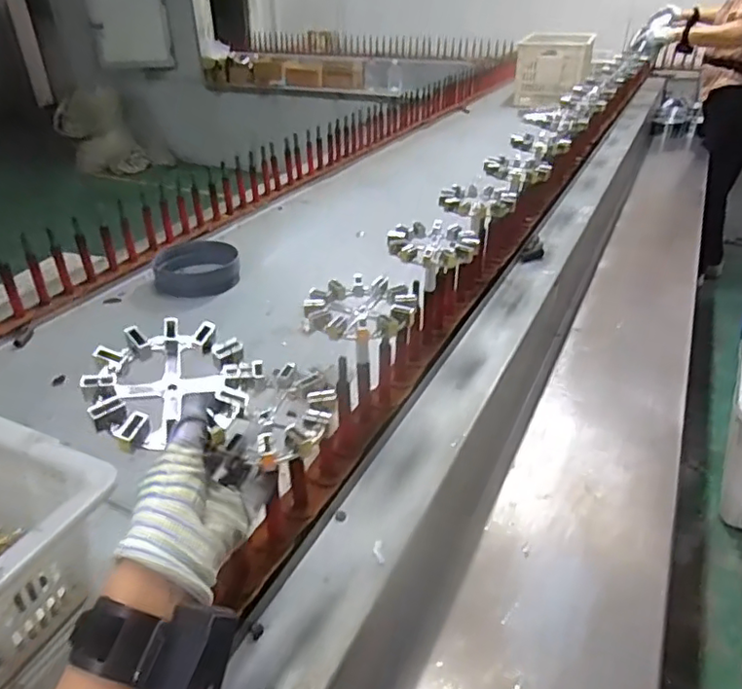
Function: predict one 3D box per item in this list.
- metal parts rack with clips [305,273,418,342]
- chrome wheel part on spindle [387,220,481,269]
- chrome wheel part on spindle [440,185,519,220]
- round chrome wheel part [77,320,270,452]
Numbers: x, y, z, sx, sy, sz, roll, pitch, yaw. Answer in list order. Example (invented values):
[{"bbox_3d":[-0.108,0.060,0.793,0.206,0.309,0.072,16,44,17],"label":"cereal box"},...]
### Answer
[{"bbox_3d":[-0.013,-0.043,0.678,0.119,0.021,0.124,-2,33,1],"label":"metal parts rack with clips"},{"bbox_3d":[0.086,-0.142,0.828,0.113,0.024,0.127,-20,37,-25],"label":"chrome wheel part on spindle"},{"bbox_3d":[0.181,-0.247,0.996,0.123,0.032,0.113,6,34,12],"label":"chrome wheel part on spindle"},{"bbox_3d":[-0.161,0.028,0.469,0.125,0.027,0.116,8,44,-8],"label":"round chrome wheel part"}]

